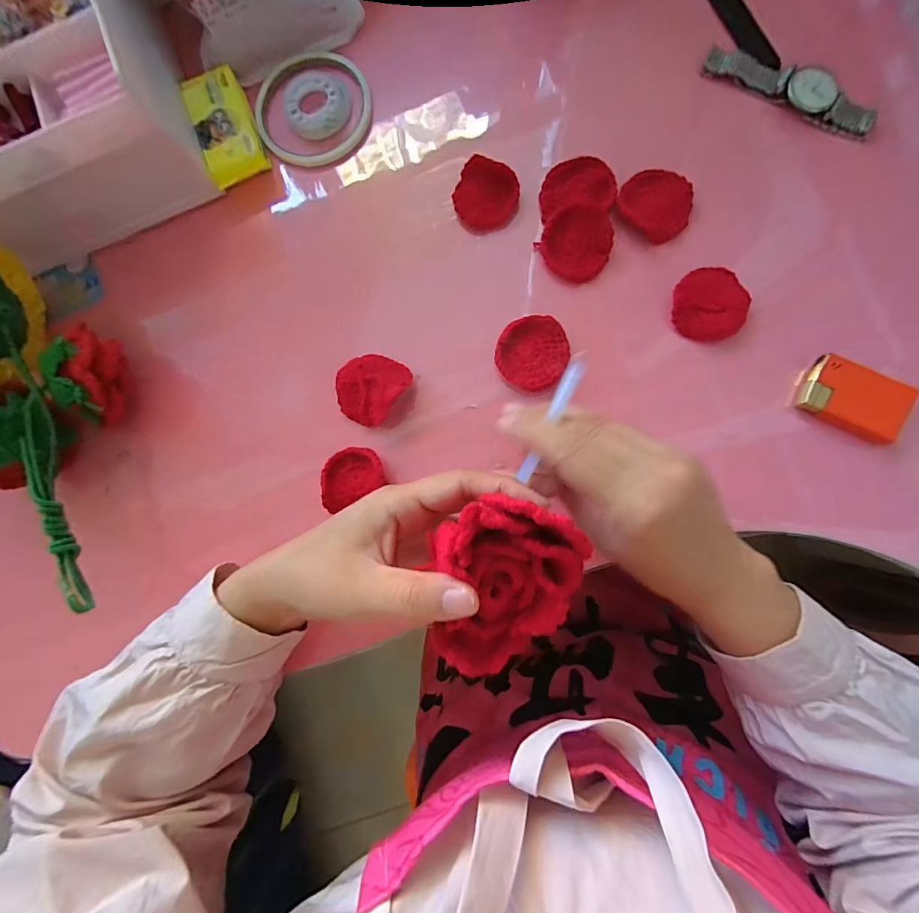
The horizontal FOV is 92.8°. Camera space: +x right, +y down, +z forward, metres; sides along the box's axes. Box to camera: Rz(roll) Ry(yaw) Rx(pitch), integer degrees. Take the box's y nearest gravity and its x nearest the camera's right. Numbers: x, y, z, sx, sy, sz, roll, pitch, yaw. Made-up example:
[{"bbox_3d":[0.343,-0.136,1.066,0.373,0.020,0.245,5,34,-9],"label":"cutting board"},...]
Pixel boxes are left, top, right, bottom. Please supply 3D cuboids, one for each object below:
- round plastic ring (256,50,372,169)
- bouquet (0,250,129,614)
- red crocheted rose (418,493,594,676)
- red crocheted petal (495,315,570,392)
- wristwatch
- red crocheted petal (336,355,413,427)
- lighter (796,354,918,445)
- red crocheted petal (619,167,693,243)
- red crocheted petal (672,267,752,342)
[{"bbox_3d":[-0.109,-0.260,0.329,0.086,0.019,0.077,-29,83,2],"label":"round plastic ring"},{"bbox_3d":[-0.280,-0.024,0.275,0.100,0.090,0.241,-3,84,5],"label":"bouquet"},{"bbox_3d":[0.017,0.059,0.194,0.065,0.033,0.079,19,87,7],"label":"red crocheted rose"},{"bbox_3d":[0.050,-0.070,0.297,0.047,0.006,0.050,-1,84,5],"label":"red crocheted petal"},{"bbox_3d":[0.224,-0.251,0.296,0.115,0.009,0.024,31,88,7],"label":"wristwatch"},{"bbox_3d":[-0.063,-0.048,0.303,0.044,0.016,0.049,36,89,8],"label":"red crocheted petal"},{"bbox_3d":[0.247,-0.036,0.272,0.055,0.011,0.040,31,88,7],"label":"lighter"},{"bbox_3d":[0.134,-0.173,0.299,0.048,0.009,0.045,-1,84,5],"label":"red crocheted petal"},{"bbox_3d":[0.167,-0.102,0.290,0.047,0.008,0.049,-1,84,5],"label":"red crocheted petal"}]

